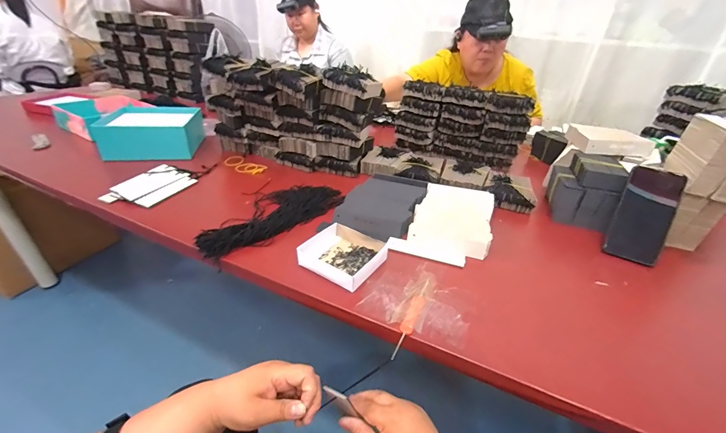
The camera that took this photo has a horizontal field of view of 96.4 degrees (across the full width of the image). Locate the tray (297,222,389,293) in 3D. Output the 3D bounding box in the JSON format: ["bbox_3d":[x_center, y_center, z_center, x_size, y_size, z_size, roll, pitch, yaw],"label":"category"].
[{"bbox_3d":[-0.028,0.056,0.509,0.111,0.028,0.111,22,36,27],"label":"tray"}]

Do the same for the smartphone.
[{"bbox_3d":[0.478,-0.002,0.551,0.074,0.159,0.016,20,3,24],"label":"smartphone"}]

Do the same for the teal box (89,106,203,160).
[{"bbox_3d":[-0.553,-0.216,0.858,0.209,0.095,0.207,-3,32,-11],"label":"teal box"}]

